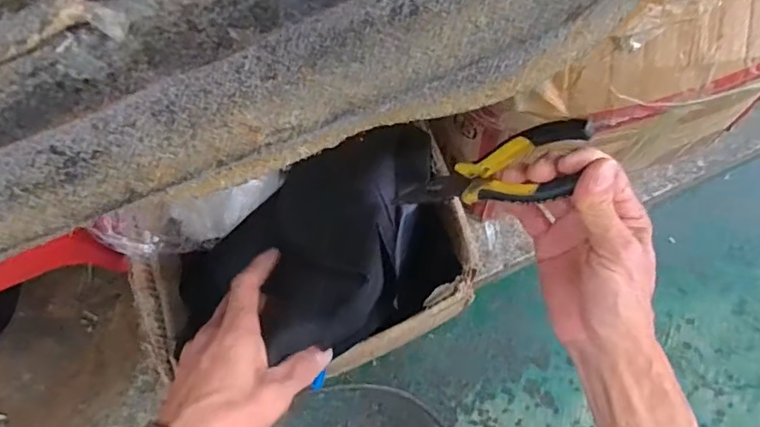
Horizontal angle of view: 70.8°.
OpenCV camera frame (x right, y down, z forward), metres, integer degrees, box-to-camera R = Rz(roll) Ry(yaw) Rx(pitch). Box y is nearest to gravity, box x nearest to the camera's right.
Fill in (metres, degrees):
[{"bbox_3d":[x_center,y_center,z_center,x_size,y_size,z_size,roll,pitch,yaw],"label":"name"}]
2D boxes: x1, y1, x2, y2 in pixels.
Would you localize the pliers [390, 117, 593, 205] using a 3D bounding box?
[{"bbox_3d":[0.078,-0.024,0.386,0.147,0.011,0.051,-20,71,33],"label":"pliers"}]

